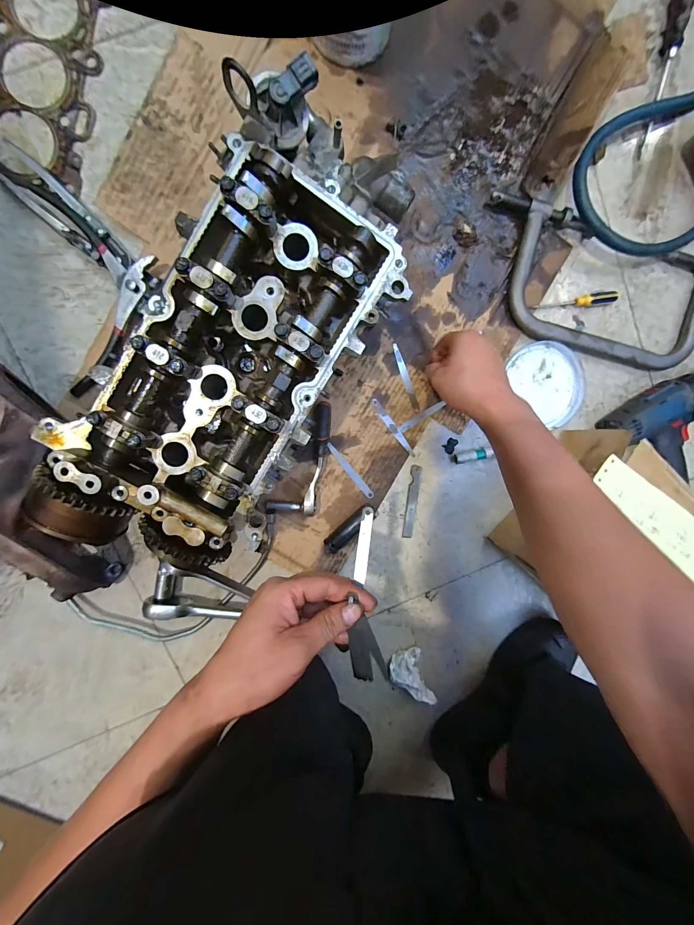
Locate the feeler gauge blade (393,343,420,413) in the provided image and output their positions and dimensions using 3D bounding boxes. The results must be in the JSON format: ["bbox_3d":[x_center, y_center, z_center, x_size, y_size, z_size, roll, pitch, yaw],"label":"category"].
[{"bbox_3d":[0.081,-0.115,0.442,0.011,0.004,0.095,-20,97,-2],"label":"feeler gauge blade"}]

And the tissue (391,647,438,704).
[{"bbox_3d":[0.091,0.310,0.468,0.052,0.041,0.072,-17,97,-3],"label":"tissue"}]

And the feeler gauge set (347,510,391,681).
[{"bbox_3d":[0.018,0.119,0.290,0.031,0.018,0.152,-1,85,-4],"label":"feeler gauge set"}]

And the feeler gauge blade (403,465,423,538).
[{"bbox_3d":[0.094,0.057,0.464,0.017,0.005,0.105,6,96,-9],"label":"feeler gauge blade"}]

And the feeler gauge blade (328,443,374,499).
[{"bbox_3d":[0.004,0.013,0.449,0.011,0.004,0.096,-41,98,-5],"label":"feeler gauge blade"}]

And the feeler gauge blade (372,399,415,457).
[{"bbox_3d":[0.065,-0.047,0.451,0.010,0.008,0.097,-36,95,-2],"label":"feeler gauge blade"}]

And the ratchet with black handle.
[{"bbox_3d":[-0.059,-0.006,0.429,0.062,0.026,0.151,12,95,-6],"label":"ratchet with black handle"}]

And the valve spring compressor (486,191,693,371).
[{"bbox_3d":[0.348,-0.235,0.444,0.352,0.023,0.166,14,95,-6],"label":"valve spring compressor"}]

